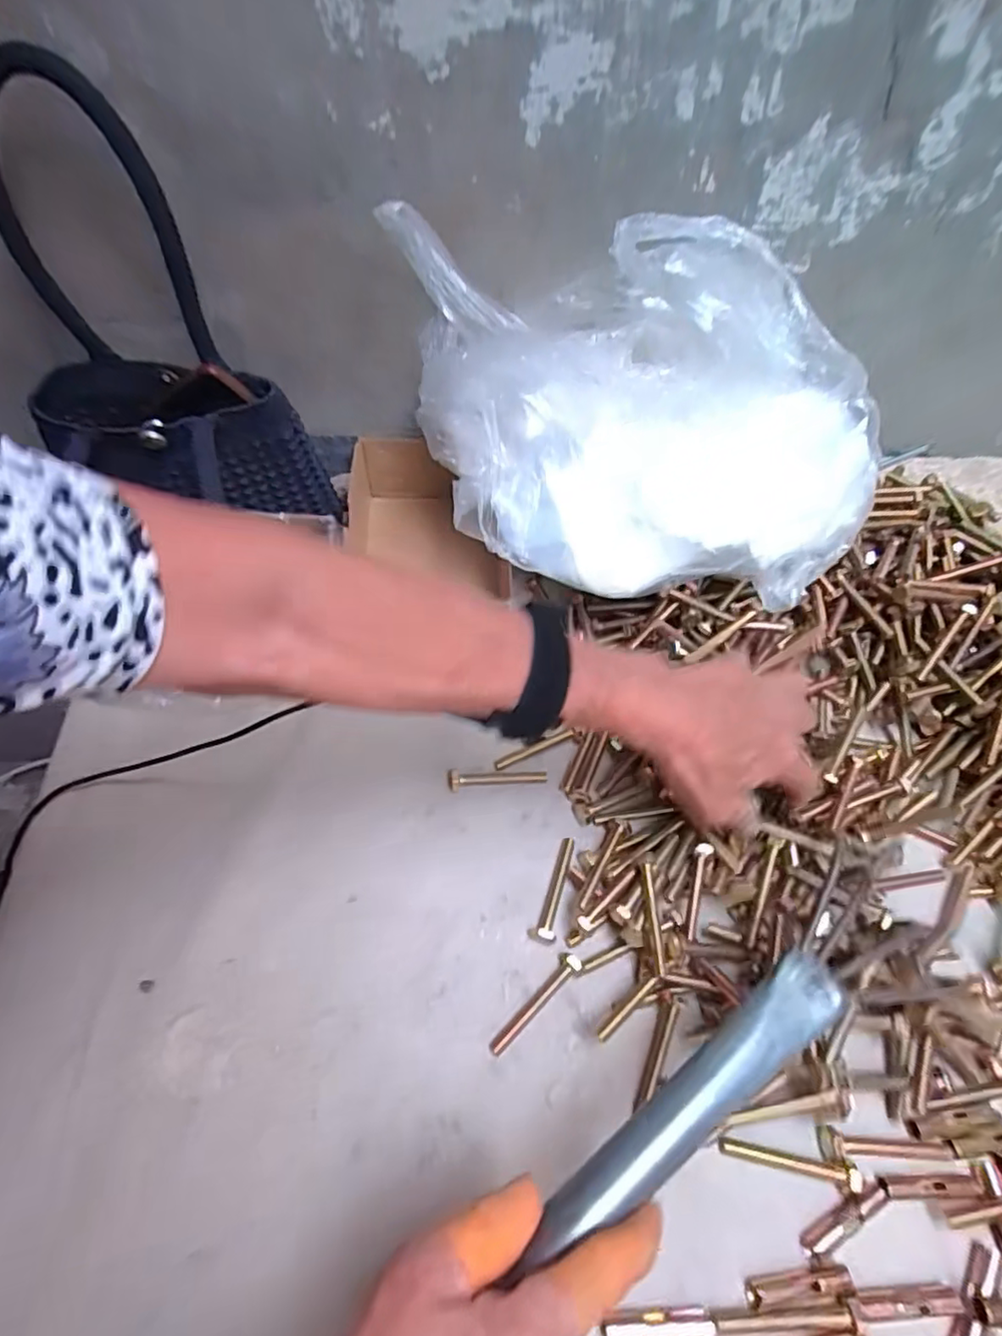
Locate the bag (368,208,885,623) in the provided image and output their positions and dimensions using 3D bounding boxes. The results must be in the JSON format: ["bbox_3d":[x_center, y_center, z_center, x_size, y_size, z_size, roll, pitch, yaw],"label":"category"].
[{"bbox_3d":[0.097,-0.172,0.426,0.310,0.170,0.177,3,59,-3],"label":"bag"}]

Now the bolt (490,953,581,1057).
[{"bbox_3d":[0.019,0.188,0.352,0.065,0.013,0.011,-36,68,-23],"label":"bolt"}]

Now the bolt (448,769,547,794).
[{"bbox_3d":[-0.002,0.075,0.427,0.067,0.010,0.012,-3,59,-7],"label":"bolt"}]

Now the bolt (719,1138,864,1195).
[{"bbox_3d":[0.146,0.249,0.315,0.068,0.011,0.011,12,58,2],"label":"bolt"}]

